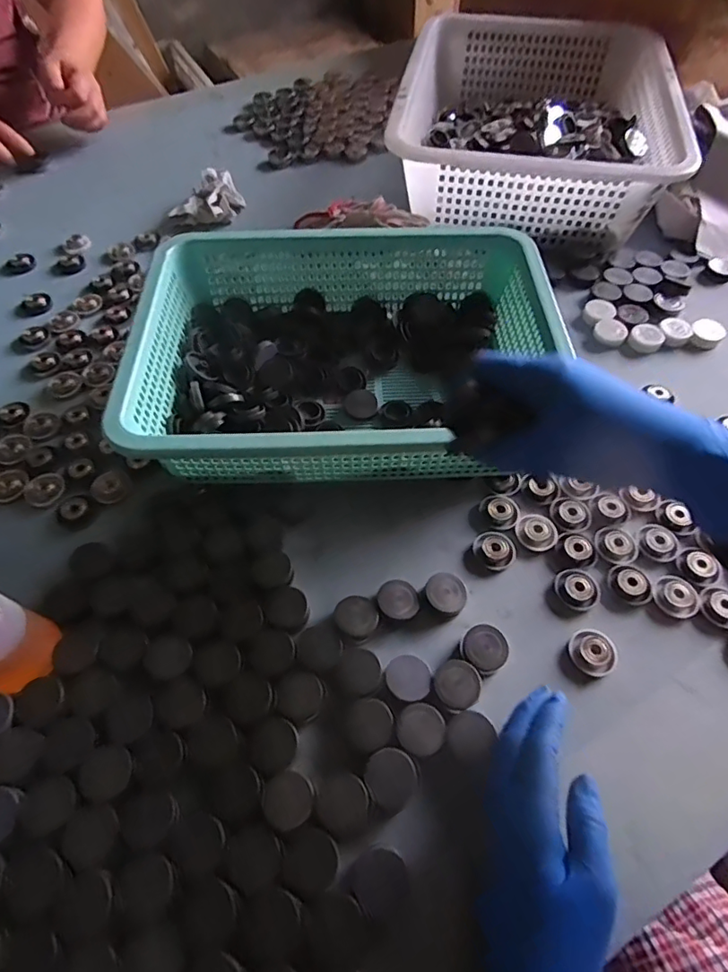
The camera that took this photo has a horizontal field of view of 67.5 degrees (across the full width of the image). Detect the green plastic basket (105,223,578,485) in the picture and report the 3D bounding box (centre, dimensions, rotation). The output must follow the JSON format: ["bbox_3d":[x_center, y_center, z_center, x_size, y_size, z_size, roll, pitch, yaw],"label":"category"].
[{"bbox_3d":[-0.014,-0.120,0.506,0.362,0.097,0.269,-4,57,-1],"label":"green plastic basket"}]

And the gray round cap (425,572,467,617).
[{"bbox_3d":[0.063,0.084,0.421,0.031,0.019,0.030,-1,57,1],"label":"gray round cap"}]

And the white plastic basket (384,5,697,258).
[{"bbox_3d":[0.225,-0.491,0.745,0.334,0.119,0.439,8,58,6],"label":"white plastic basket"}]

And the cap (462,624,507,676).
[{"bbox_3d":[0.089,0.120,0.401,0.034,0.013,0.032,-1,57,1],"label":"cap"}]

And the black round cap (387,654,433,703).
[{"bbox_3d":[0.032,0.138,0.386,0.031,0.019,0.031,-1,57,1],"label":"black round cap"}]

